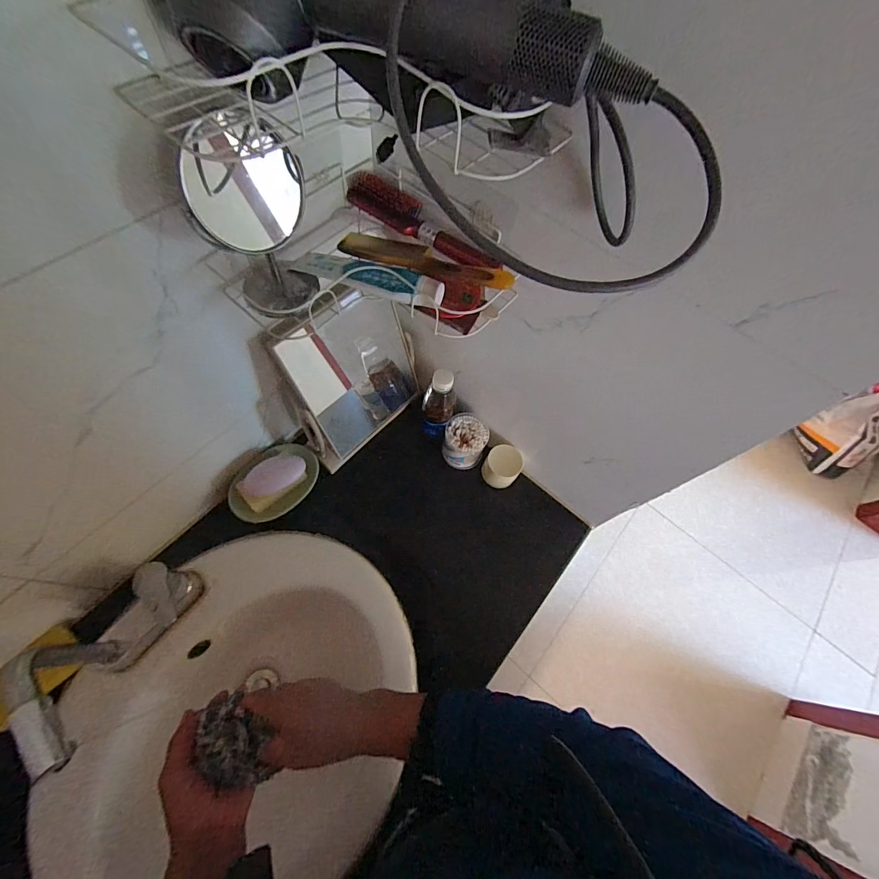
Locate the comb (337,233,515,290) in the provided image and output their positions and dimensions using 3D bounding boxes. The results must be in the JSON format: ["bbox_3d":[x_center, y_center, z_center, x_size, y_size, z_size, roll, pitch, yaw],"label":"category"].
[{"bbox_3d":[-0.017,-0.198,0.432,0.202,0.006,0.035,18,71,14],"label":"comb"}]

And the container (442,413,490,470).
[{"bbox_3d":[0.043,0.005,0.707,0.079,0.072,0.076,10,63,-1],"label":"container"}]

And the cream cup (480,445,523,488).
[{"bbox_3d":[0.111,0.047,0.696,0.061,0.046,0.064,2,65,-5],"label":"cream cup"}]

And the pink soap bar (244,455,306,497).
[{"bbox_3d":[-0.260,0.055,0.625,0.092,0.016,0.053,-33,106,-11],"label":"pink soap bar"}]

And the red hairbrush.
[{"bbox_3d":[-0.023,-0.241,0.437,0.199,0.034,0.029,35,66,10],"label":"red hairbrush"}]

